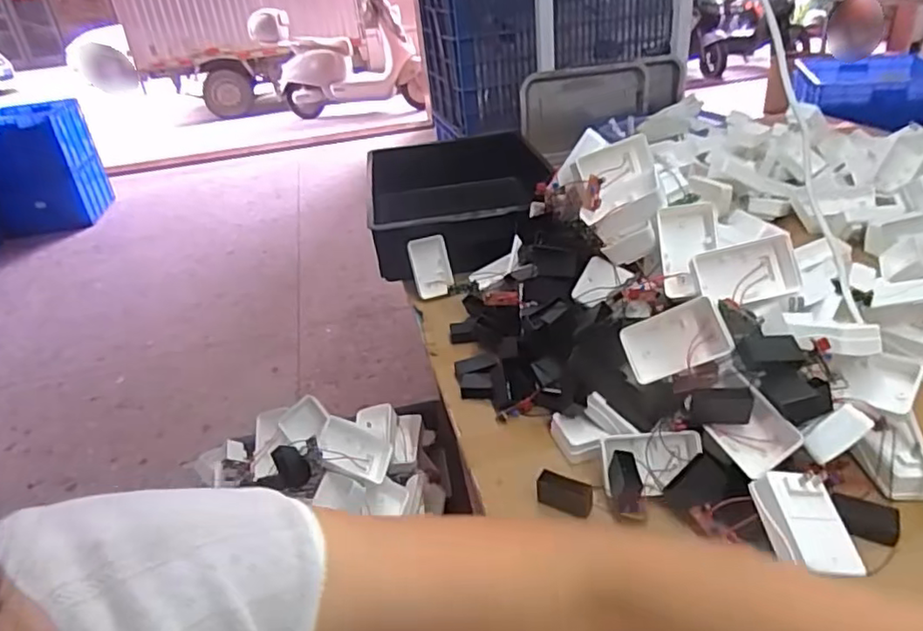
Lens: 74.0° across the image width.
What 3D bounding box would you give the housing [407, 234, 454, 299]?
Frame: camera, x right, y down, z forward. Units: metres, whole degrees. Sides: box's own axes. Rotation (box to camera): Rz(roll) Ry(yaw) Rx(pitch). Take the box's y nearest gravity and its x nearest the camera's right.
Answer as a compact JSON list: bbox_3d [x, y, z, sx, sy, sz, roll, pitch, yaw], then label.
[{"bbox_3d":[-0.047,-0.072,0.927,0.060,0.092,0.031,-7,30,0],"label":"housing"}]

